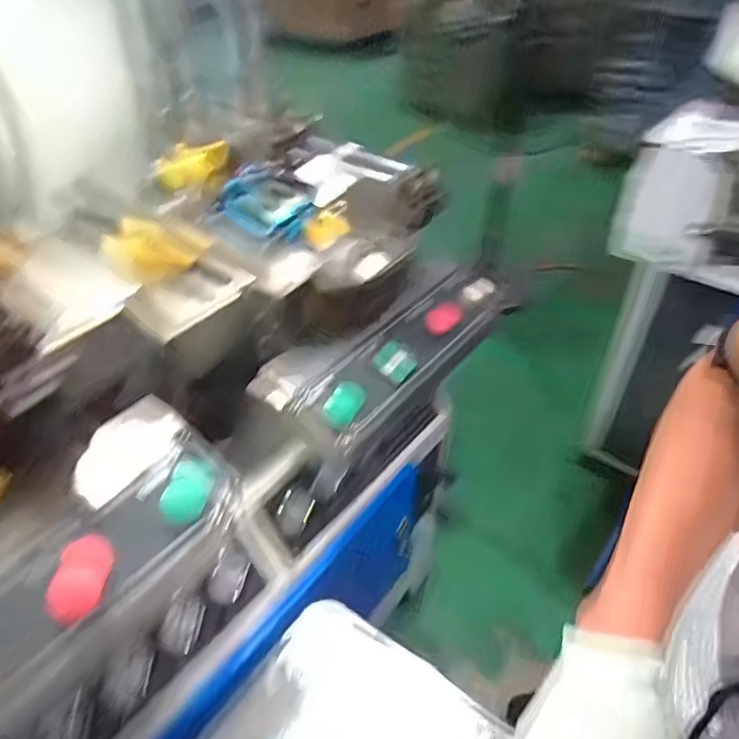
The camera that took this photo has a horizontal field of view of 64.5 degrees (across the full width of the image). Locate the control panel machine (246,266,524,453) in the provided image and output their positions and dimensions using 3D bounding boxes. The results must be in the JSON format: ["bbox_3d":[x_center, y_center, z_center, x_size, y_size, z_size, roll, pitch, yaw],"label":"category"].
[{"bbox_3d":[0.036,-0.042,0.879,0.156,0.103,0.458,28,47,30],"label":"control panel machine"}]

